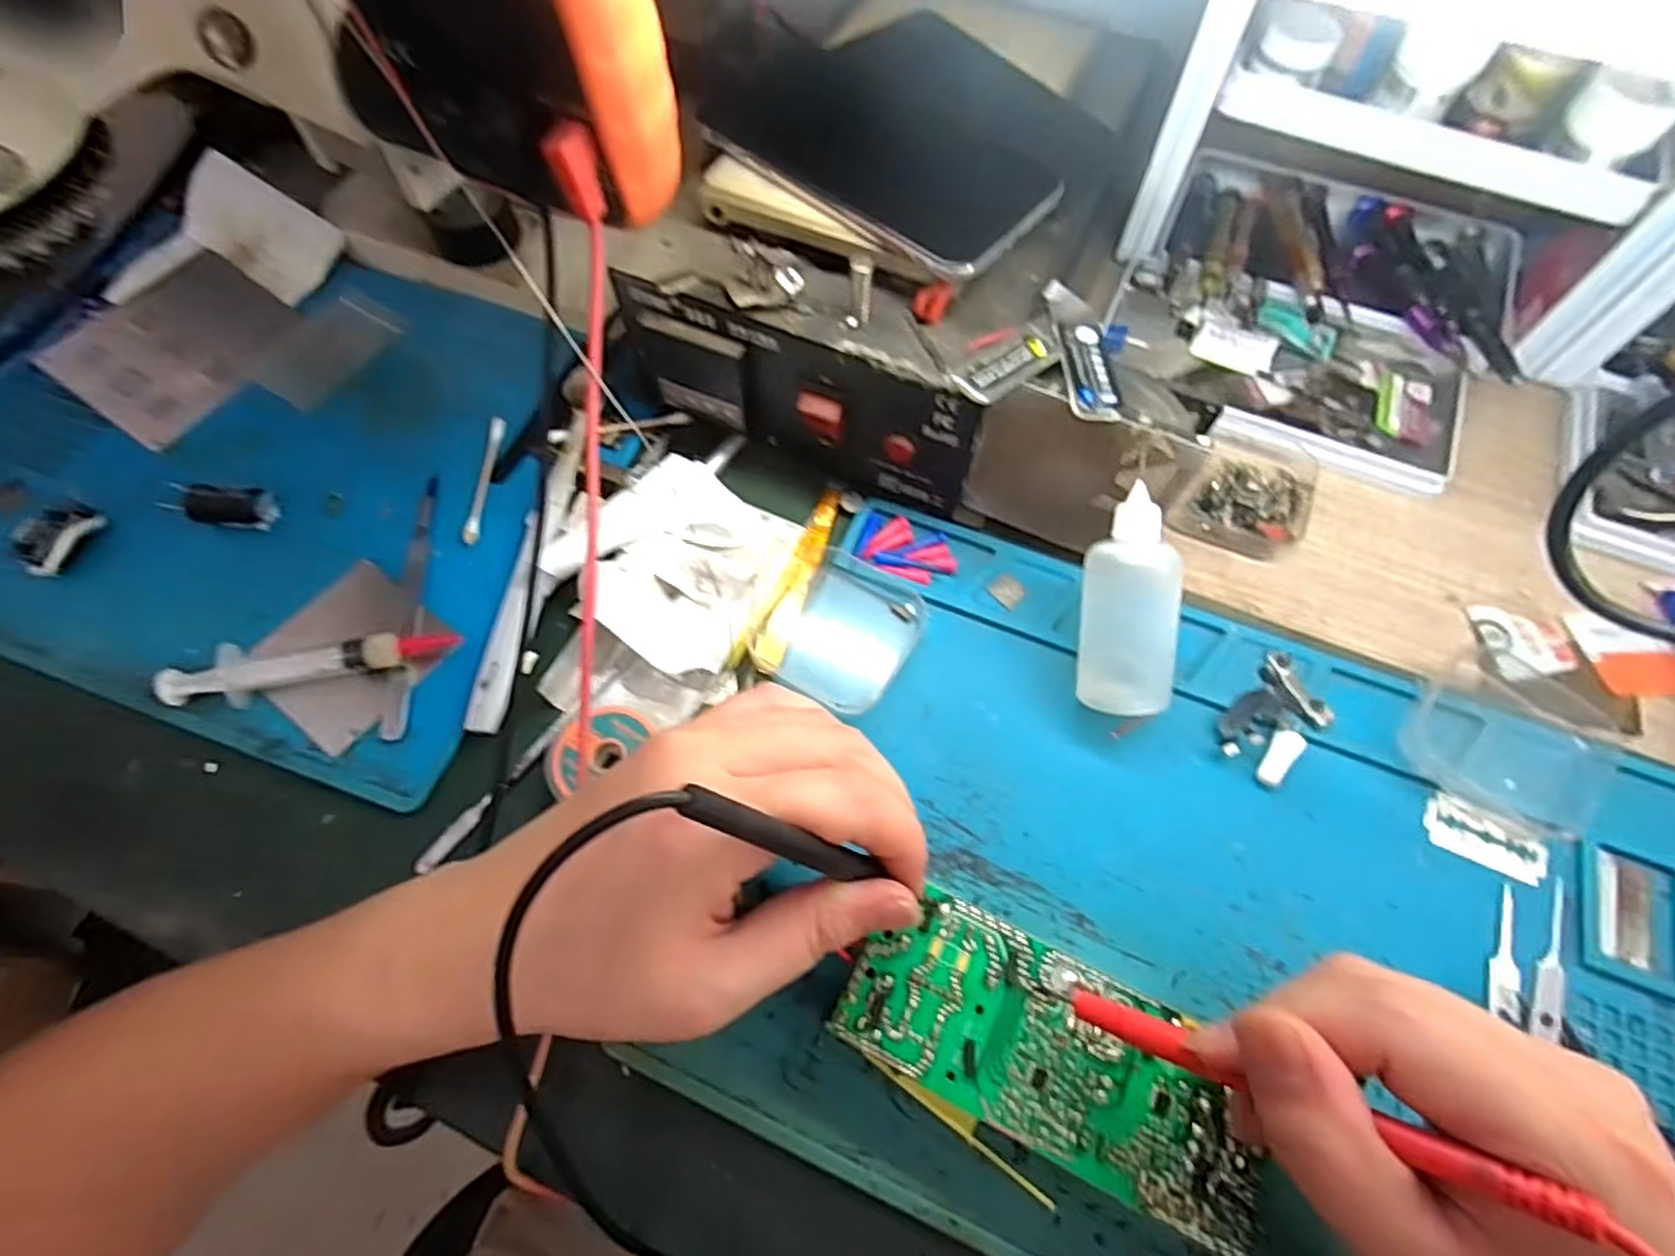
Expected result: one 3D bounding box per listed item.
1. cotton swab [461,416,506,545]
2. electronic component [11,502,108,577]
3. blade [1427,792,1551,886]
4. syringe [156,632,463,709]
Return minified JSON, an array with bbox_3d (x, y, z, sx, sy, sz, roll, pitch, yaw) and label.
[{"bbox_3d":[-0.169,-0.073,0.360,0.008,0.004,0.074,0,66,0],"label":"cotton swab"},{"bbox_3d":[-0.349,-0.041,0.338,0.020,0.015,0.034,21,68,9],"label":"electronic component"},{"bbox_3d":[0.246,0.081,0.287,0.041,0.006,0.022,25,67,16],"label":"blade"},{"bbox_3d":[-0.216,0.015,0.311,0.110,0.015,0.020,-11,67,-5],"label":"syringe"}]

